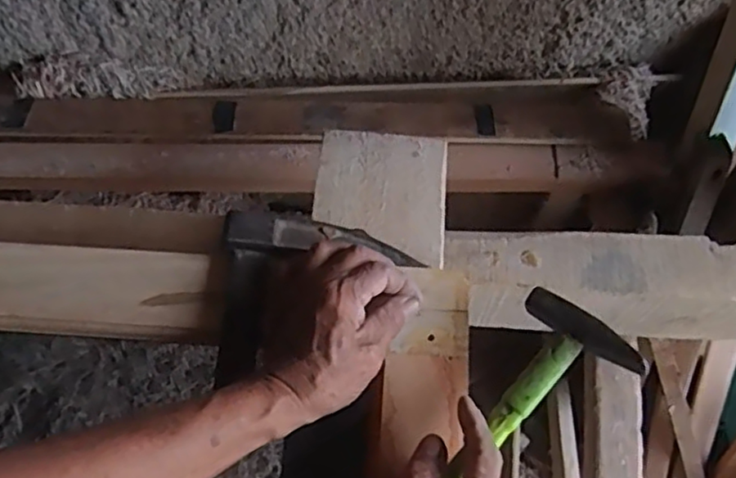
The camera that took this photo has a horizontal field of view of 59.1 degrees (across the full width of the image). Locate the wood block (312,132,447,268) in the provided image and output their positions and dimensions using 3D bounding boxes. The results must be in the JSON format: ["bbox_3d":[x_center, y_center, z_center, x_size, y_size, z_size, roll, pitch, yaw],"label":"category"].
[{"bbox_3d":[0.011,-0.041,0.577,0.113,0.012,0.118,5,63,1],"label":"wood block"}]

